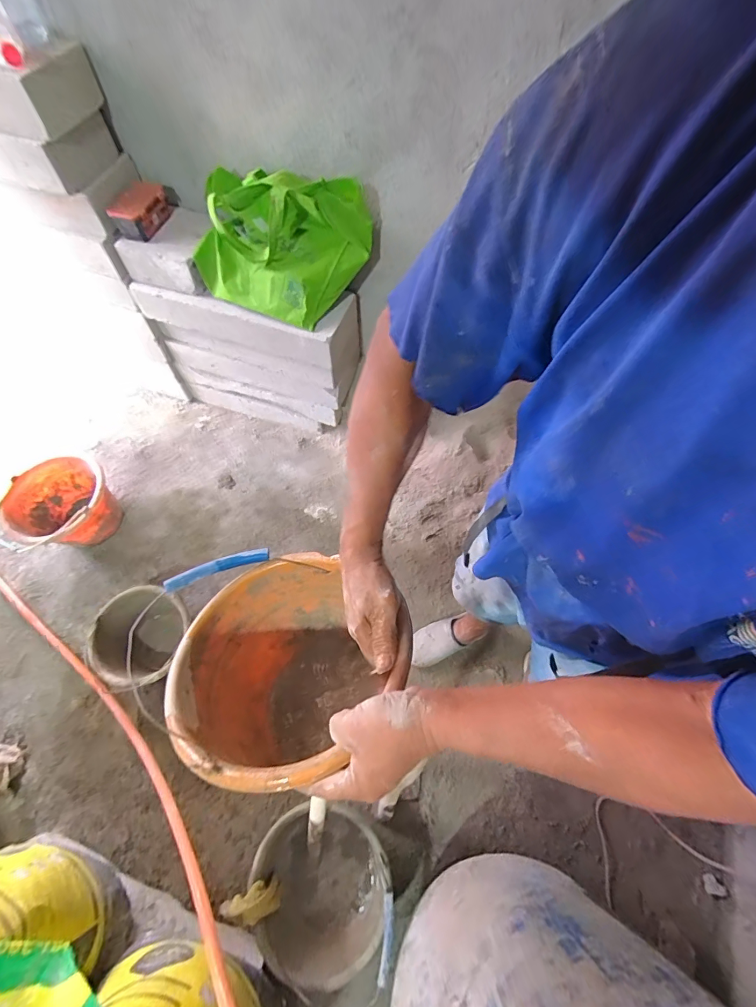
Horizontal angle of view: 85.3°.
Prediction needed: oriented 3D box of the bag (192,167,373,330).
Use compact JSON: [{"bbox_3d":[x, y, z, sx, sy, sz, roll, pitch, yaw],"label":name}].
[{"bbox_3d":[-0.243,-0.613,0.973,0.414,0.280,0.157,18,65,8],"label":"bag"}]

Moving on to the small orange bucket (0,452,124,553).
[{"bbox_3d":[-0.949,0.015,1.255,0.287,0.204,0.286,0,64,-1],"label":"small orange bucket"}]

